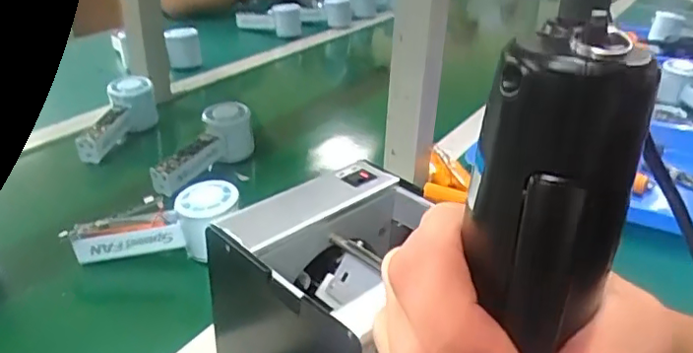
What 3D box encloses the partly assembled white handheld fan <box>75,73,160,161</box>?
[{"bbox_3d":[-0.297,-0.076,0.746,0.067,0.056,0.135,4,29,5],"label":"partly assembled white handheld fan"}]

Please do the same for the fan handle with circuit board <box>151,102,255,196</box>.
[{"bbox_3d":[-0.165,-0.034,0.681,0.059,0.060,0.143,11,30,17],"label":"fan handle with circuit board"}]

